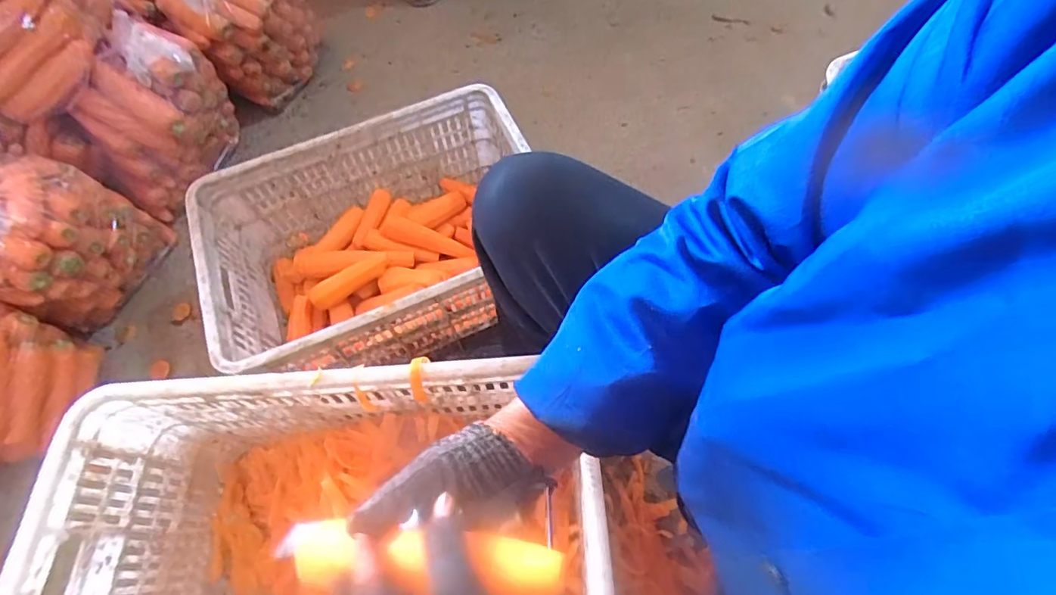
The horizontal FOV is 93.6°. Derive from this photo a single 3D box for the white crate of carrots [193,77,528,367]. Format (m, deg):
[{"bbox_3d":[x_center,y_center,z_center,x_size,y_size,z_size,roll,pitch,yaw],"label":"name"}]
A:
[{"bbox_3d":[-0.235,-0.087,0.844,0.511,0.228,0.357,-23,66,-9],"label":"white crate of carrots"}]

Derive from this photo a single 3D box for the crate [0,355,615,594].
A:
[{"bbox_3d":[-0.260,0.345,0.630,0.533,0.323,0.419,-4,64,0],"label":"crate"}]

